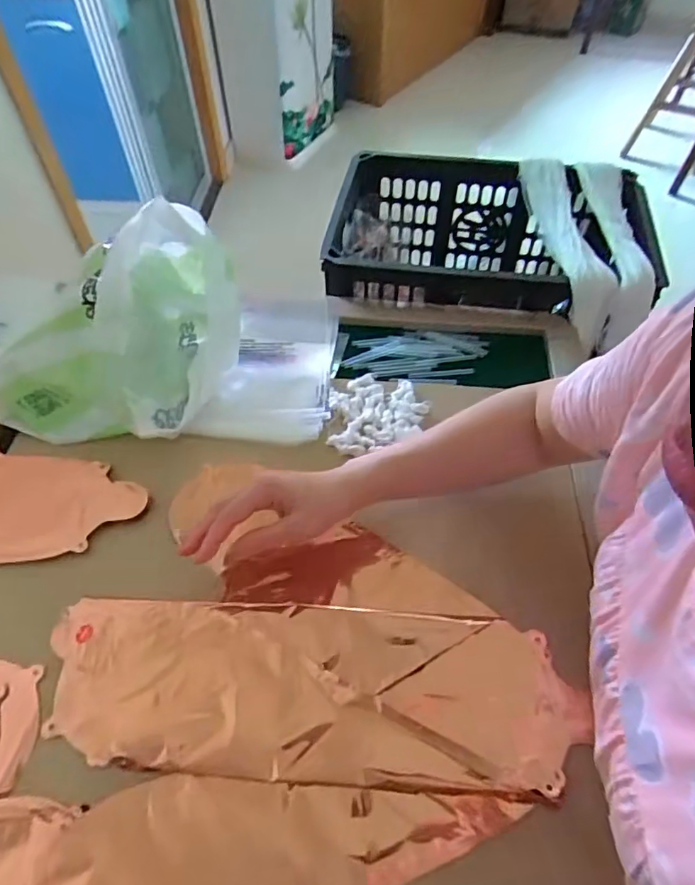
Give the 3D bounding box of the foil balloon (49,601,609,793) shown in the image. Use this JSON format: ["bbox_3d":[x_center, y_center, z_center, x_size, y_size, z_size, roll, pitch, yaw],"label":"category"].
[{"bbox_3d":[-0.025,0.189,0.420,0.404,0.013,0.127,2,52,2],"label":"foil balloon"}]

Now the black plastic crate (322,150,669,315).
[{"bbox_3d":[0.210,-0.282,0.836,0.442,0.183,0.305,7,52,6],"label":"black plastic crate"}]

